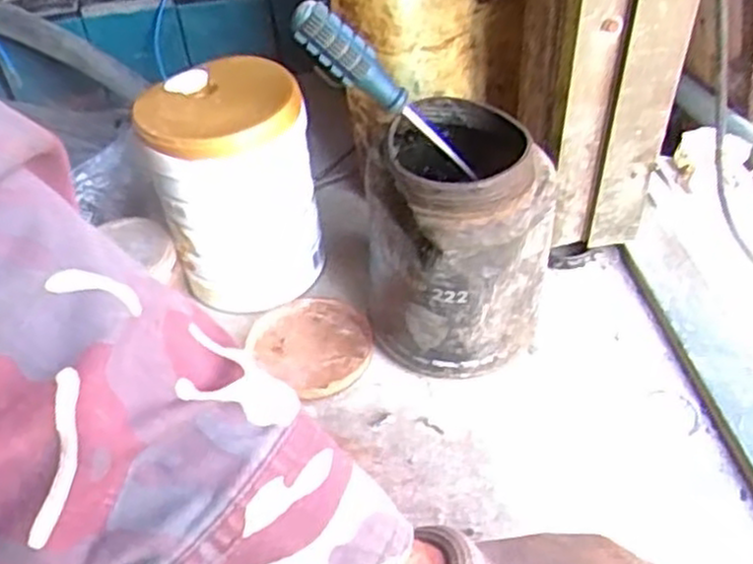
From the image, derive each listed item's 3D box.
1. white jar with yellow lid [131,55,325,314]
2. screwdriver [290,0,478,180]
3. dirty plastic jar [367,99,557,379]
[{"bbox_3d":[-0.113,-0.080,0.649,0.117,0.172,0.115,-3,46,3],"label":"white jar with yellow lid"},{"bbox_3d":[0.010,-0.132,0.547,0.028,0.175,0.028,-34,36,30],"label":"screwdriver"},{"bbox_3d":[0.060,-0.032,0.586,0.129,0.176,0.140,-3,46,3],"label":"dirty plastic jar"}]

